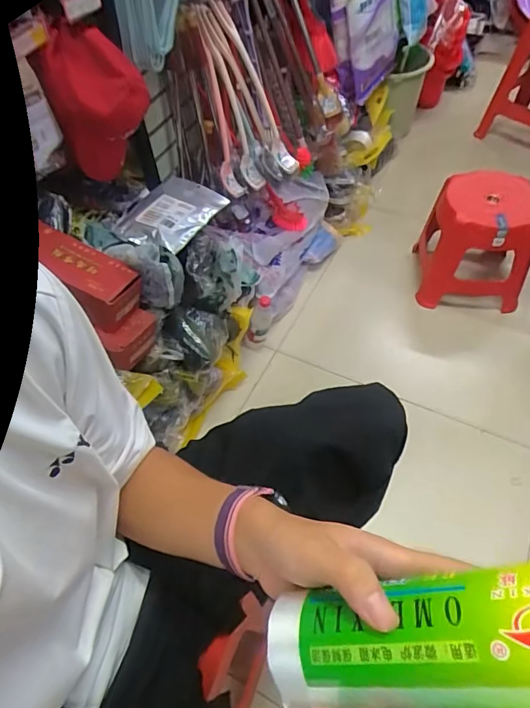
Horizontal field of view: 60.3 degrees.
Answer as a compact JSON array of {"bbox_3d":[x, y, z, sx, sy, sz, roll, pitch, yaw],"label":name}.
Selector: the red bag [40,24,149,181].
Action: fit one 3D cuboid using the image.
[{"bbox_3d":[-0.321,-0.488,0.901,0.106,0.256,0.148,36,64,26],"label":"red bag"}]

